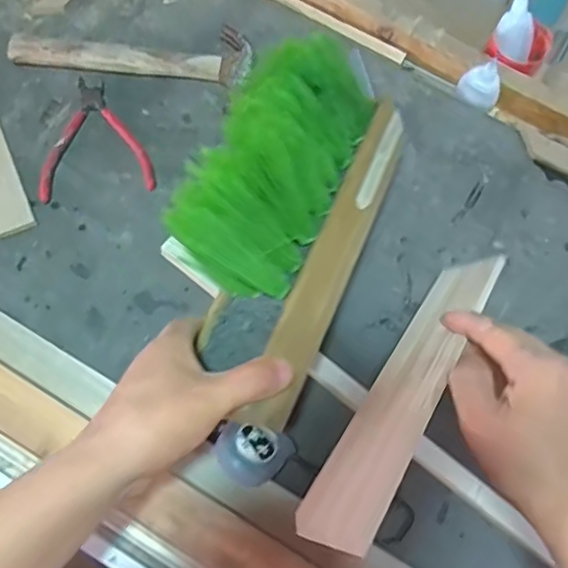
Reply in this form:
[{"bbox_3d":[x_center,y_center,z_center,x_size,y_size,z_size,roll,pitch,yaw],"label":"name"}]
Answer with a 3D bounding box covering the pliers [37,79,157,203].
[{"bbox_3d":[-0.200,-0.154,0.628,0.115,0.010,0.136,-8,72,-5],"label":"pliers"}]

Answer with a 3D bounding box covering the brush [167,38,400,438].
[{"bbox_3d":[-0.005,-0.054,0.459,0.140,0.091,0.290,22,72,5],"label":"brush"}]

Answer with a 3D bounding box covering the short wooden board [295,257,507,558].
[{"bbox_3d":[0.093,0.063,0.421,0.281,0.053,0.009,-47,120,-43],"label":"short wooden board"}]

